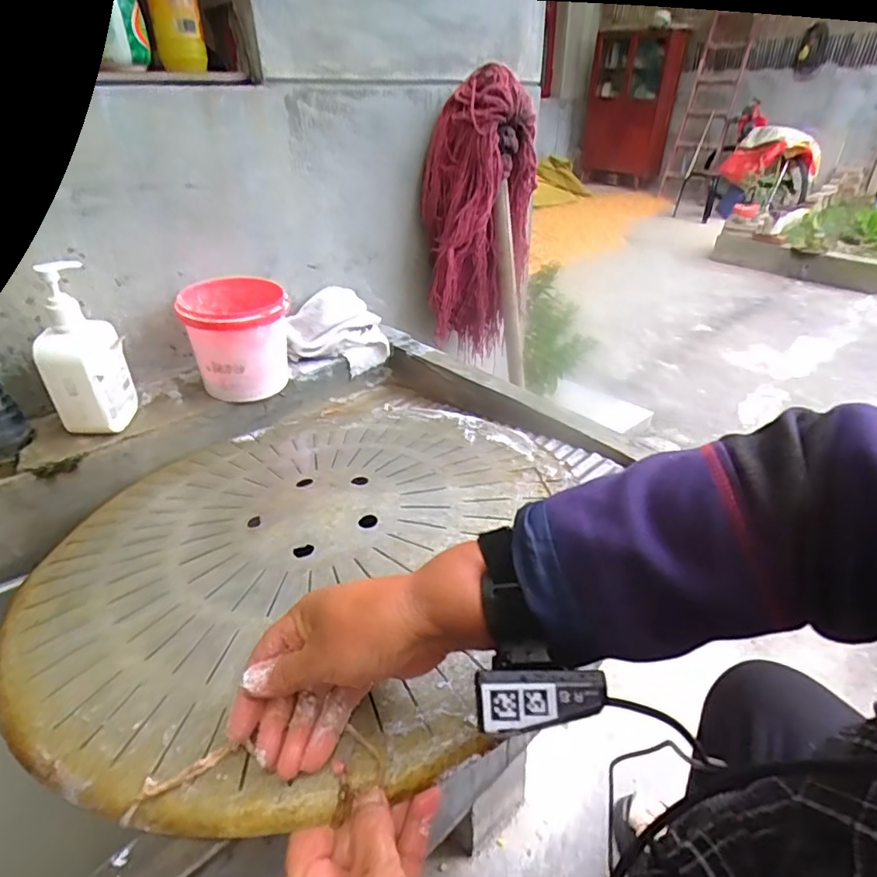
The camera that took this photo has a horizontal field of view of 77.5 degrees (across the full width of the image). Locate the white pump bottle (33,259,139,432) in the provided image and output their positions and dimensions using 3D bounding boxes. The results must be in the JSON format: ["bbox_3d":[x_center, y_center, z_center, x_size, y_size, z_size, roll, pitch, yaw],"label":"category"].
[{"bbox_3d":[-0.403,-0.096,0.618,0.064,0.193,0.079,-2,31,-4],"label":"white pump bottle"}]

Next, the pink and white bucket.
[{"bbox_3d":[-0.261,-0.128,0.727,0.131,0.127,0.138,-16,34,-20],"label":"pink and white bucket"}]

